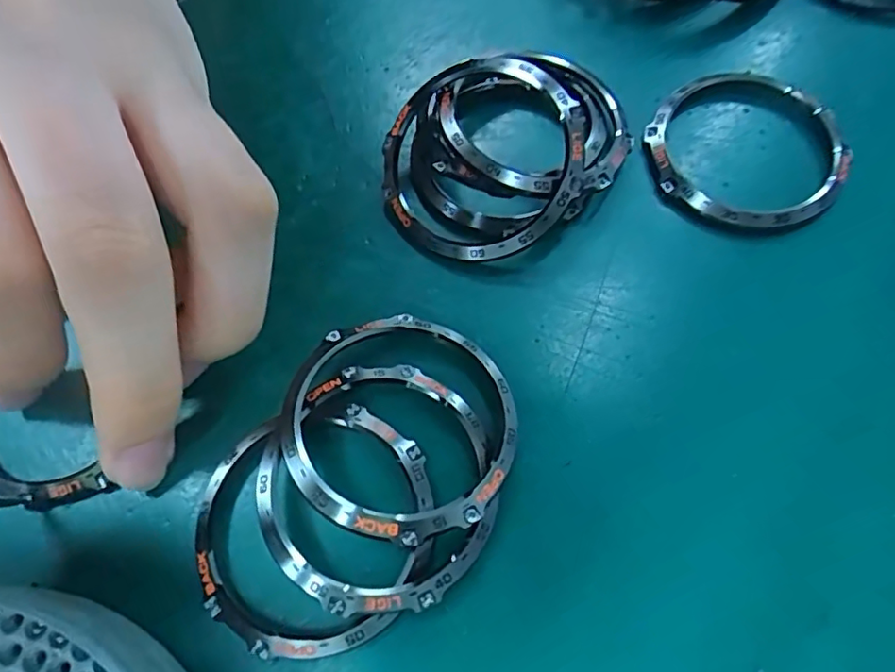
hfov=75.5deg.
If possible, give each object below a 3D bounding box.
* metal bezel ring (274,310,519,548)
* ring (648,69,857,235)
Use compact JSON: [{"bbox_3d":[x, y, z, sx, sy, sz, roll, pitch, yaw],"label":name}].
[{"bbox_3d":[-0.009,0.016,0.117,0.046,0.004,0.047,4,58,-6],"label":"metal bezel ring"},{"bbox_3d":[0.075,-0.050,0.144,0.046,0.010,0.054,29,73,11],"label":"ring"}]

